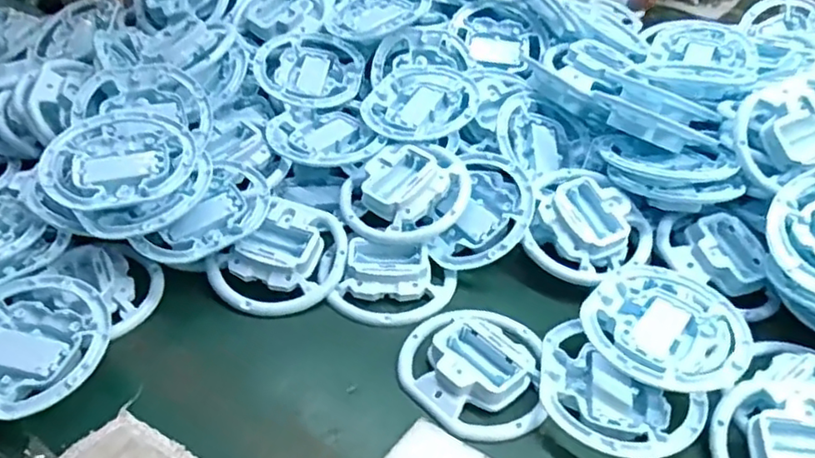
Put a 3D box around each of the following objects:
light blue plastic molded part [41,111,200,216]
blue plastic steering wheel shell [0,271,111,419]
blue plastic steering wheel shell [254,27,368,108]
[{"bbox_3d":[-0.213,-0.054,0.494,0.100,0.023,0.107,-15,43,-19],"label":"light blue plastic molded part"},{"bbox_3d":[-0.239,0.071,0.425,0.103,0.021,0.103,1,40,-1],"label":"blue plastic steering wheel shell"},{"bbox_3d":[-0.094,-0.149,0.640,0.098,0.023,0.098,3,54,-4],"label":"blue plastic steering wheel shell"}]

